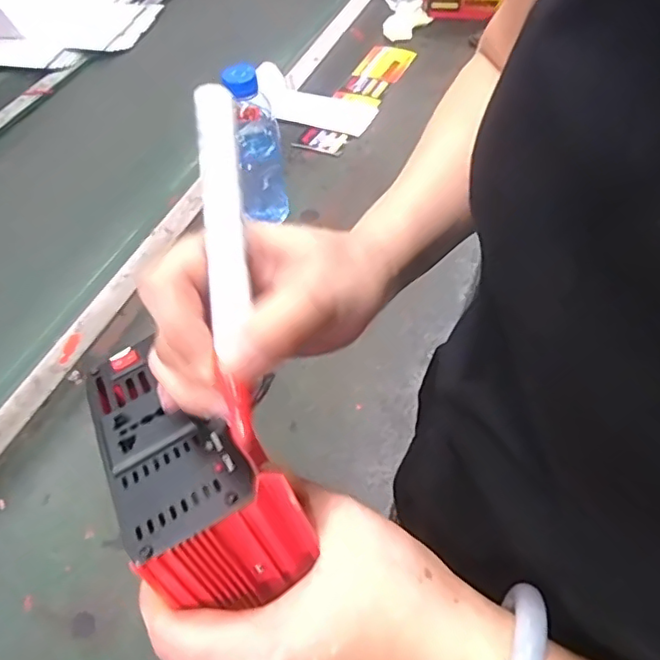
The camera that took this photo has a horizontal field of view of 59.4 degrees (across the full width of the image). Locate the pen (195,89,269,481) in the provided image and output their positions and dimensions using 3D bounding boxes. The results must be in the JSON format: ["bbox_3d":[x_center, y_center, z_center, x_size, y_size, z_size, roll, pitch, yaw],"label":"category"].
[{"bbox_3d":[-0.038,-0.023,0.215,0.015,0.010,0.141,-6,82,-3],"label":"pen"}]

